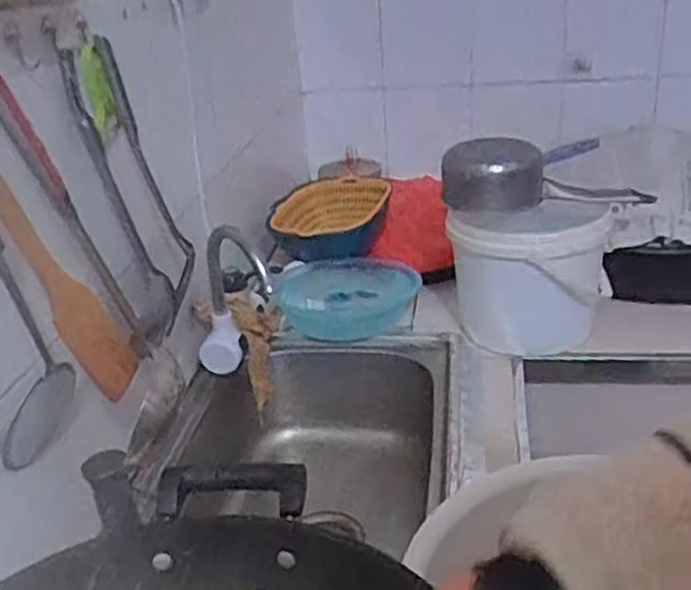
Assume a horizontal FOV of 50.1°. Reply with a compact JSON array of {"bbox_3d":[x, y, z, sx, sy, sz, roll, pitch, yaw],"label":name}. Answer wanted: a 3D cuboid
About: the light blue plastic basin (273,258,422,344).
[{"bbox_3d":[0.004,0.000,1.181,0.228,0.067,0.166,-6,26,1],"label":"light blue plastic basin"}]

